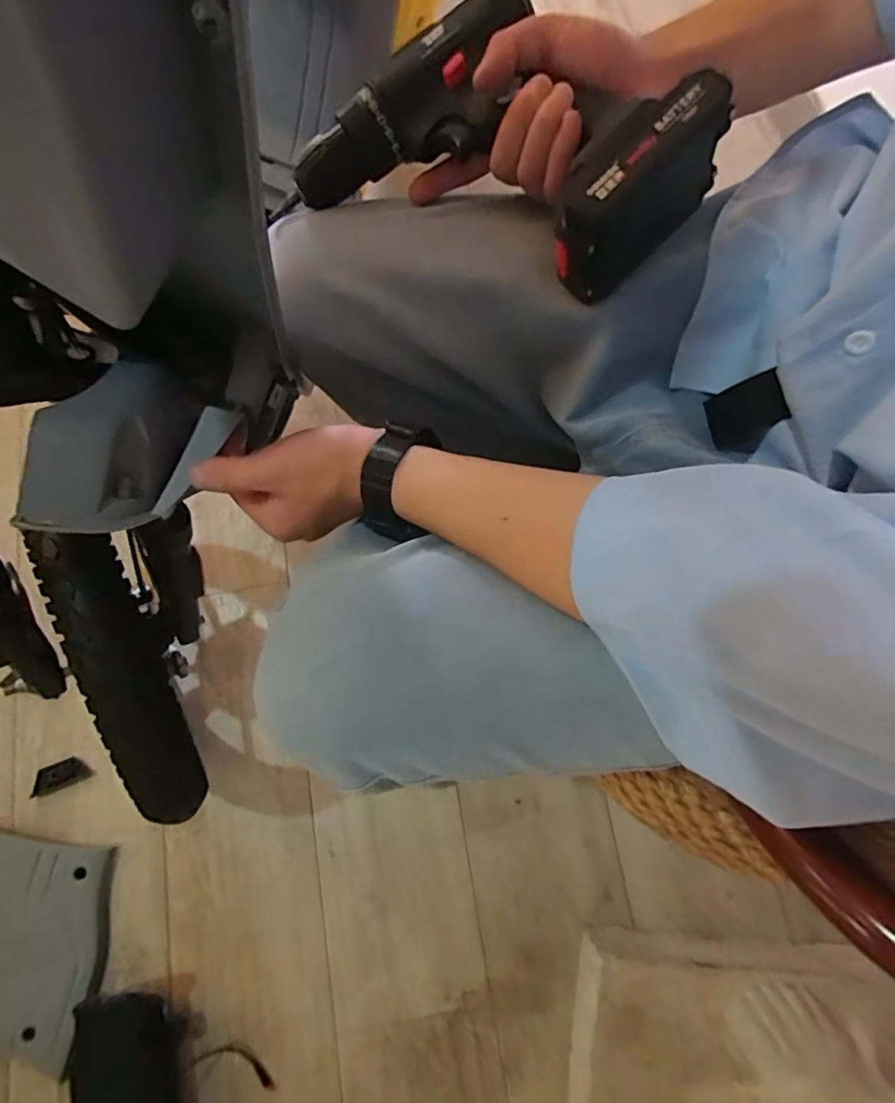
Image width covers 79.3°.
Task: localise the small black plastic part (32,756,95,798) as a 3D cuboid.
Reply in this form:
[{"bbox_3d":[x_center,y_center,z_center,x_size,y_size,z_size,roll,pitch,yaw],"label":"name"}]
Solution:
[{"bbox_3d":[-0.530,0.307,0.742,0.074,0.016,0.036,-19,78,-6],"label":"small black plastic part"}]

